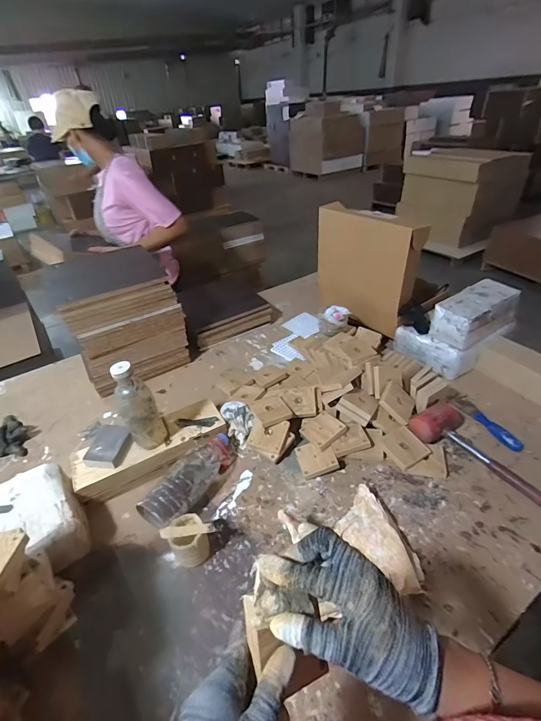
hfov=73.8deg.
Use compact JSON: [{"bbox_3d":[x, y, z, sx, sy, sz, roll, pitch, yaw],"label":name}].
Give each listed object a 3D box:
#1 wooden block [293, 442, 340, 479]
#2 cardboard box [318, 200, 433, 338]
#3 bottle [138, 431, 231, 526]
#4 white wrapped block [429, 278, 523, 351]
[{"bbox_3d":[0.103,0.219,0.816,0.084,0.018,0.083,-24,39,7],"label":"wooden block"},{"bbox_3d":[0.299,-0.301,1.152,0.131,0.325,0.358,-27,42,-27],"label":"cardboard box"},{"bbox_3d":[-0.162,0.248,0.770,0.086,0.089,0.239,19,42,28],"label":"bottle"},{"bbox_3d":[0.579,-0.130,1.020,0.240,0.119,0.115,-24,40,-24],"label":"white wrapped block"}]

